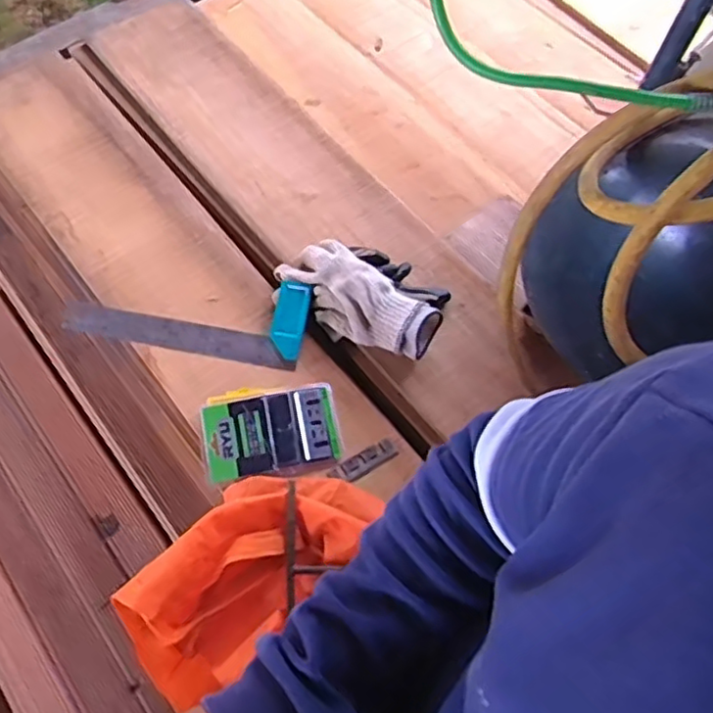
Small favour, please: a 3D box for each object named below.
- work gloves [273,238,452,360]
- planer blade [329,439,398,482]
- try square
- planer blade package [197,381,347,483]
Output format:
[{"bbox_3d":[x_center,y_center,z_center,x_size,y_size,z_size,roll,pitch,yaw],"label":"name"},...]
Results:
[{"bbox_3d":[0.007,-0.085,0.797,0.218,0.061,0.121,34,69,16],"label":"work gloves"},{"bbox_3d":[0.008,0.121,0.736,0.081,0.008,0.023,-29,67,-13],"label":"planer blade"},{"bbox_3d":[-0.208,-0.057,0.805,0.292,0.017,0.107,9,79,2],"label":"try square"},{"bbox_3d":[-0.098,0.088,0.739,0.153,0.020,0.093,-13,64,-6],"label":"planer blade package"}]

